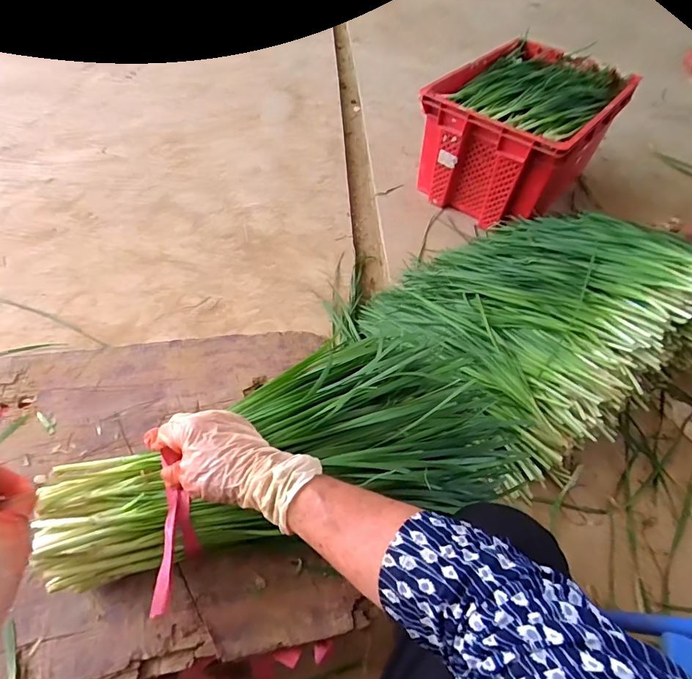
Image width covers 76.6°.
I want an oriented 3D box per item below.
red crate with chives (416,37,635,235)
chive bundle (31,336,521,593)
[{"bbox_3d":[0.554,-0.650,1.408,0.418,0.327,0.669,36,57,20],"label":"red crate with chives"},{"bbox_3d":[-0.047,0.117,0.508,0.517,0.093,0.229,-11,54,-22],"label":"chive bundle"}]

